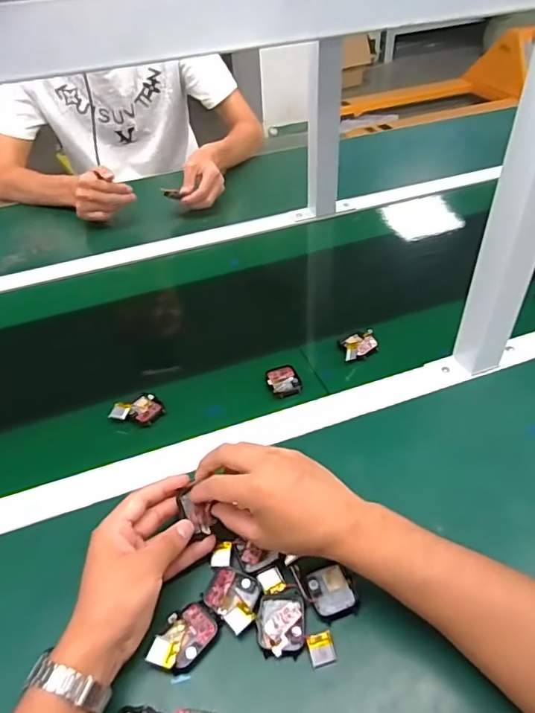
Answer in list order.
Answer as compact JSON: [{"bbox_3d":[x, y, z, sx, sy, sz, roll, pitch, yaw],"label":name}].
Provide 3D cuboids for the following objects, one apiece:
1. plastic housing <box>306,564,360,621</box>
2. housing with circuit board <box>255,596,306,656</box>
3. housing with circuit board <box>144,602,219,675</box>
[{"bbox_3d":[0.054,0.198,0.428,0.037,0.007,0.043,-12,43,-10],"label":"plastic housing"},{"bbox_3d":[0.011,0.216,0.408,0.039,0.011,0.044,-1,43,2],"label":"housing with circuit board"},{"bbox_3d":[-0.068,0.224,0.403,0.036,0.019,0.056,33,54,33],"label":"housing with circuit board"}]

